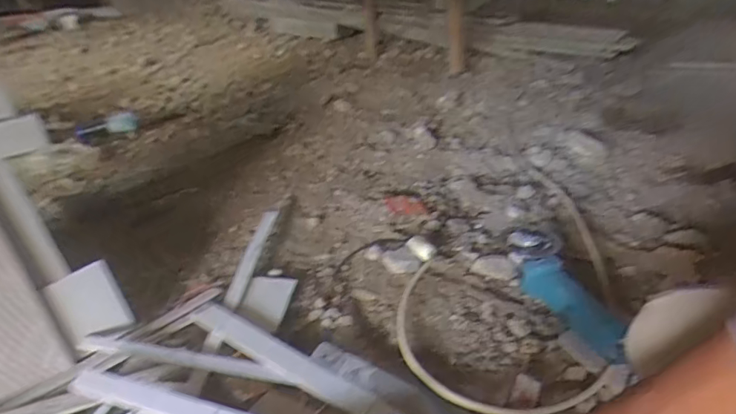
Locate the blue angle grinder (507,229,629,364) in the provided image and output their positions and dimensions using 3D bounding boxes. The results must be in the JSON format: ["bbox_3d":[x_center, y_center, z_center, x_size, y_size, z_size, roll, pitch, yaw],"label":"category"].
[{"bbox_3d":[0.307,0.142,0.756,0.086,0.085,0.261,-6,31,-7],"label":"blue angle grinder"}]

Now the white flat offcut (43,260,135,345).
[{"bbox_3d":[-0.419,0.145,0.694,0.005,0.109,0.088,-2,21,44],"label":"white flat offcut"}]

